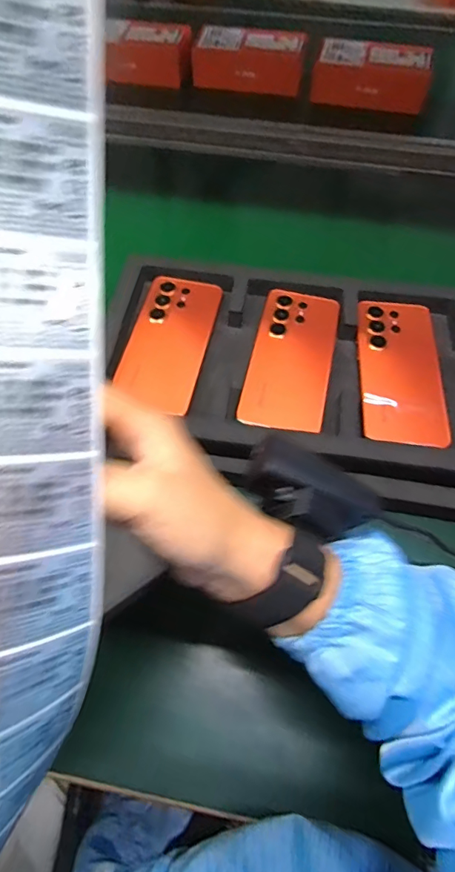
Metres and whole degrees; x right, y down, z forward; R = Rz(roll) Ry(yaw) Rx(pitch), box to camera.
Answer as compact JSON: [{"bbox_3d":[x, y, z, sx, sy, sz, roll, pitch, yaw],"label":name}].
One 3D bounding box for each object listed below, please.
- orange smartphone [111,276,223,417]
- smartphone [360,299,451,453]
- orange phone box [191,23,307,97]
[{"bbox_3d":[-0.059,-0.099,0.471,0.077,0.008,0.163,11,62,6],"label":"orange smartphone"},{"bbox_3d":[0.169,-0.066,0.454,0.075,0.009,0.166,6,62,3],"label":"smartphone"},{"bbox_3d":[0.043,-0.661,0.811,0.195,0.053,0.095,8,62,4],"label":"orange phone box"}]

